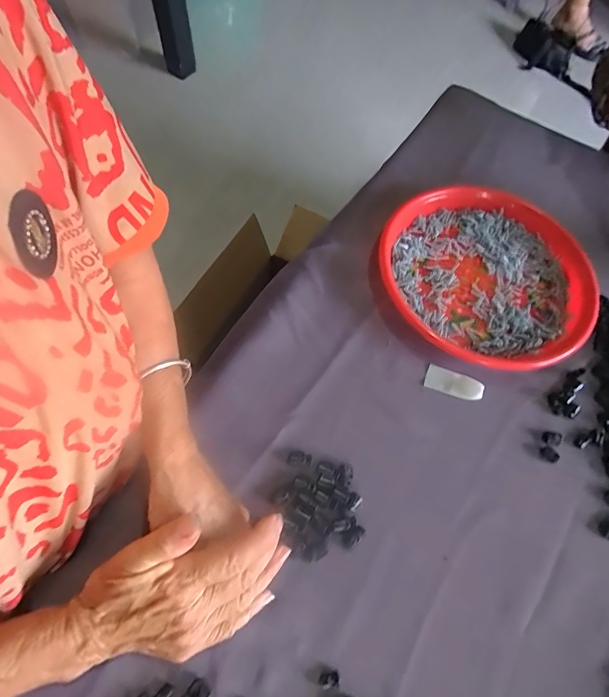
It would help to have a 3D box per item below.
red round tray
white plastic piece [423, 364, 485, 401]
[{"bbox_3d":[0.215,-0.086,0.435,0.237,0.032,0.221,1,65,-3],"label":"red round tray"},{"bbox_3d":[0.153,0.036,0.389,0.057,0.006,0.026,23,66,7],"label":"white plastic piece"}]

